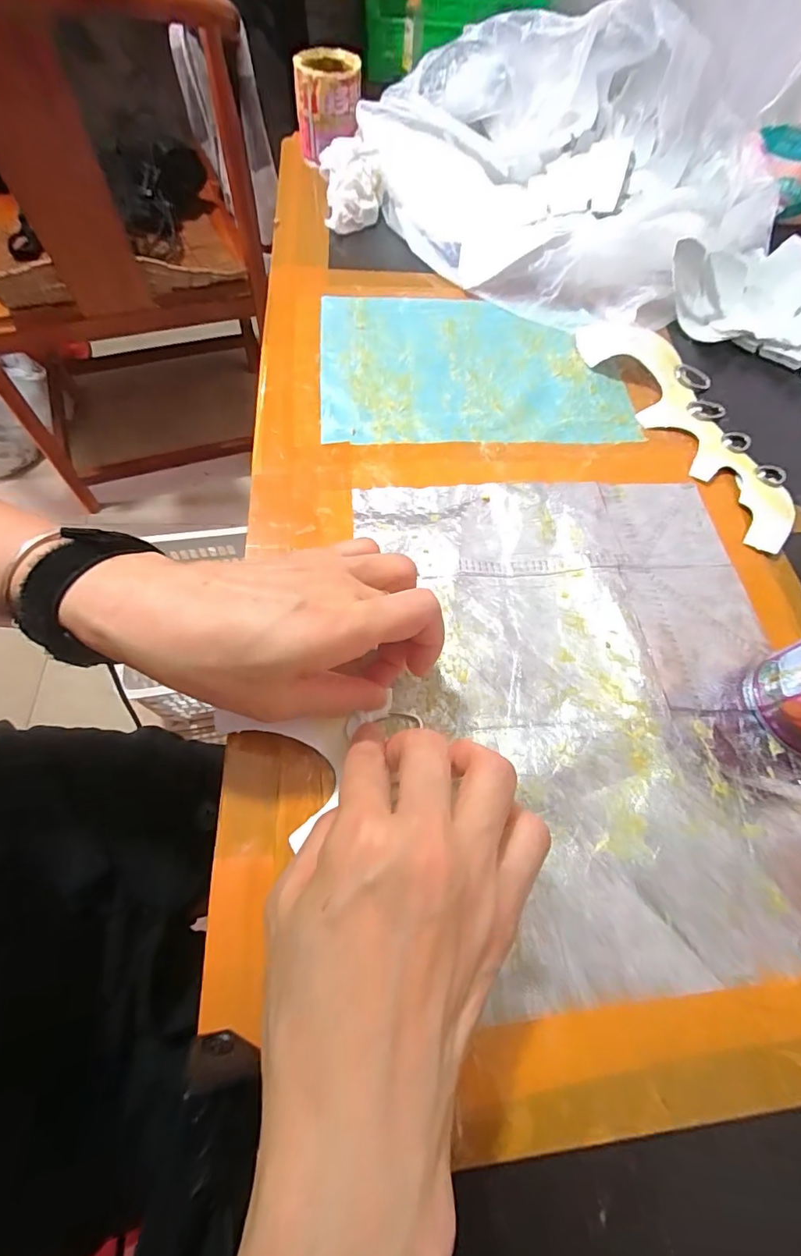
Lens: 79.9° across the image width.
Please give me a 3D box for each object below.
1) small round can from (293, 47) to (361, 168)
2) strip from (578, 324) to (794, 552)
[{"bbox_3d":[-0.073,-0.529,0.488,0.064,0.067,0.062,-12,65,-7],"label":"small round can"},{"bbox_3d":[0.222,-0.160,0.361,0.077,0.012,0.233,-18,66,-10],"label":"strip"}]

